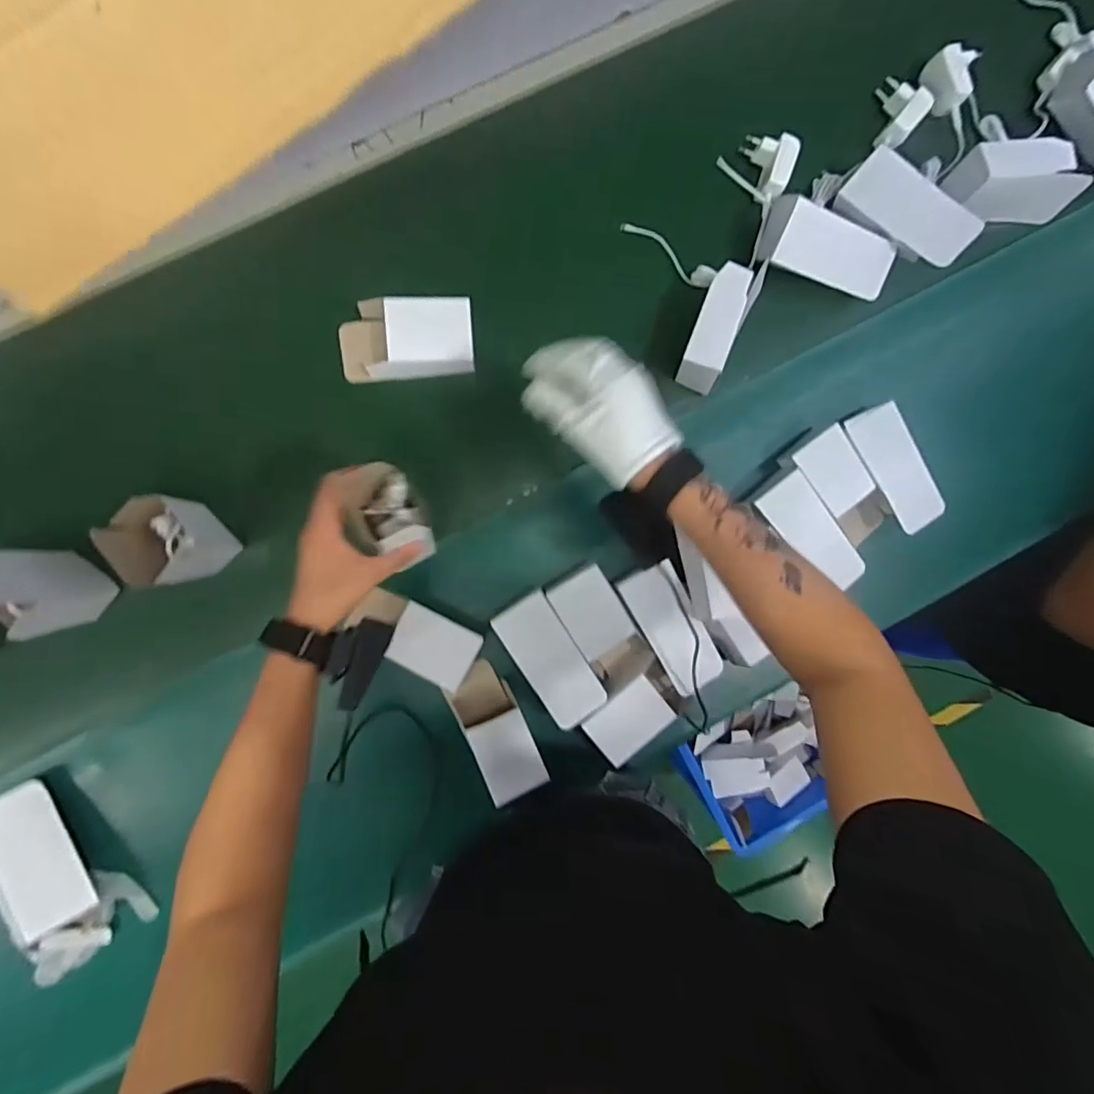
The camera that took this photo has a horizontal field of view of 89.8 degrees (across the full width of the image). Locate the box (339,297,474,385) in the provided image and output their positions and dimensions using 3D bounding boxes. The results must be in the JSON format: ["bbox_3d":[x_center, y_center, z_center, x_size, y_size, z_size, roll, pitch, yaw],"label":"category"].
[{"bbox_3d":[-0.152,-0.222,0.589,0.143,0.046,0.077,-2,92,-5],"label":"box"}]

